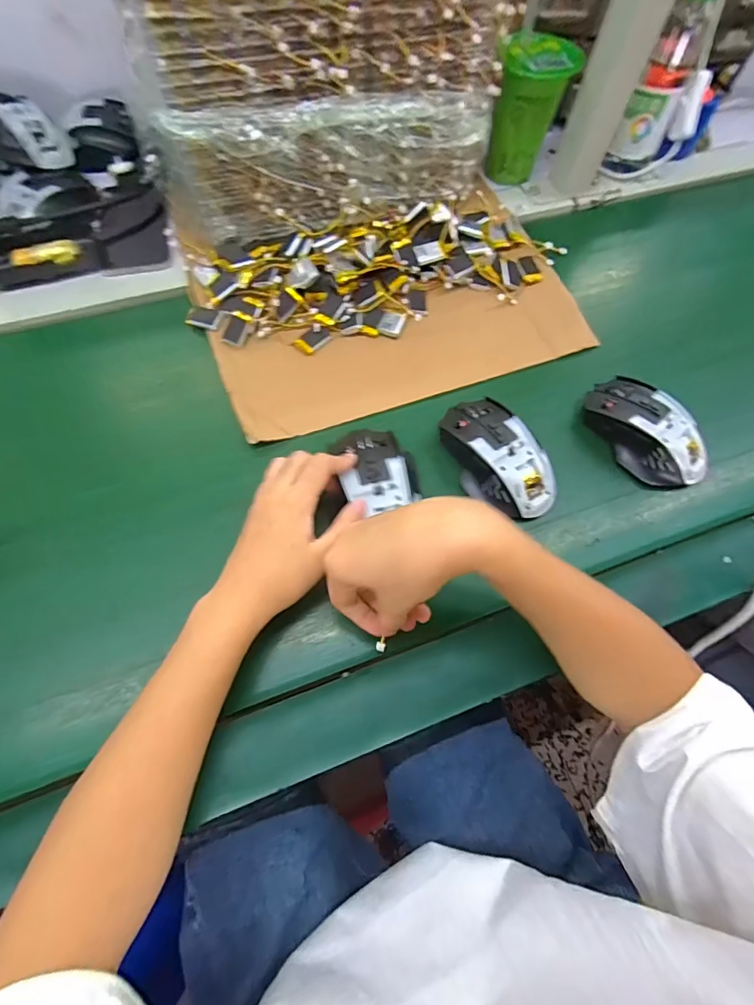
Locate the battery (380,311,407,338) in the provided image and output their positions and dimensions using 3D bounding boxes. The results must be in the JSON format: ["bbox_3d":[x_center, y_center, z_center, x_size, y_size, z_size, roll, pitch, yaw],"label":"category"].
[{"bbox_3d":[0.015,-0.177,0.460,0.022,0.007,0.027,14,66,6],"label":"battery"}]

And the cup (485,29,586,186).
[{"bbox_3d":[0.170,-0.436,0.524,0.076,0.116,0.072,0,66,0],"label":"cup"}]

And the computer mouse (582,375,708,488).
[{"bbox_3d":[0.238,-0.064,0.409,0.059,0.038,0.113,-33,70,-14],"label":"computer mouse"}]

